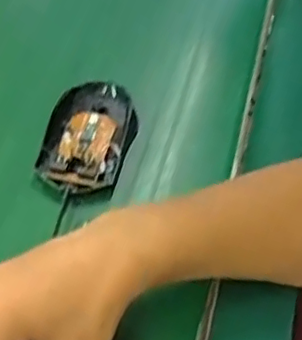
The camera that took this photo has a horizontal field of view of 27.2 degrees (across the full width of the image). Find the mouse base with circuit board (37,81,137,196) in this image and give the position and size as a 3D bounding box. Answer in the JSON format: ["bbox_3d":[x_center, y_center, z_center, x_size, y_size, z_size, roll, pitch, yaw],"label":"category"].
[{"bbox_3d":[-0.046,-0.028,0.473,0.059,0.018,0.108,14,51,8],"label":"mouse base with circuit board"}]

